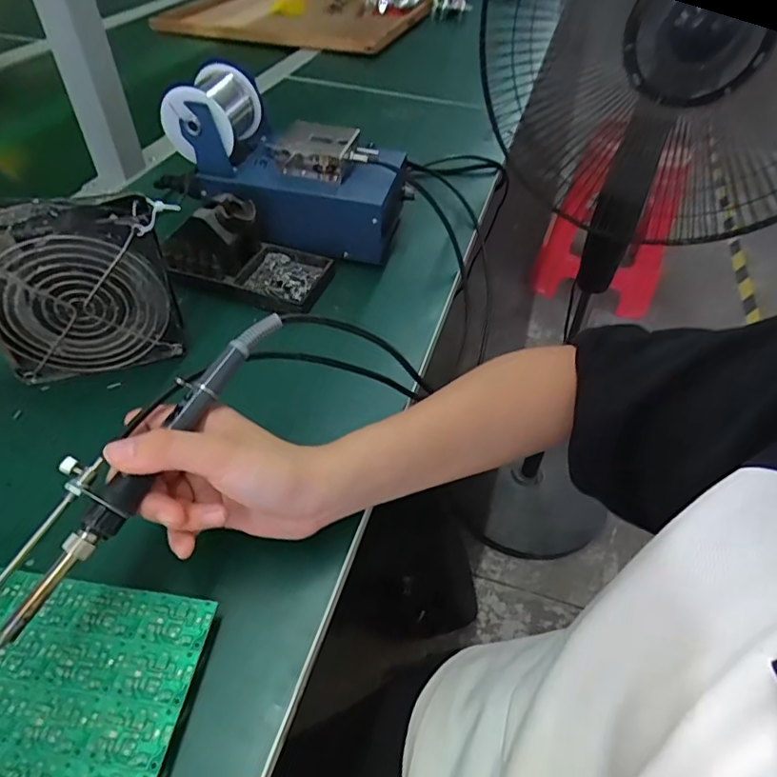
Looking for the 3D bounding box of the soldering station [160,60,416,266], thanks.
[{"bbox_3d":[-0.090,-0.210,0.515,0.203,0.133,0.095,12,47,8],"label":"soldering station"}]

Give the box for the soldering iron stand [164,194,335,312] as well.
[{"bbox_3d":[-0.122,-0.128,0.483,0.127,0.069,0.083,17,48,13],"label":"soldering iron stand"}]

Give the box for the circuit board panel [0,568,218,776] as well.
[{"bbox_3d":[-0.184,0.139,0.258,0.172,0.005,0.100,7,47,4],"label":"circuit board panel"}]

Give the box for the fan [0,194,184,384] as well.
[{"bbox_3d":[-0.218,-0.070,0.386,0.125,0.118,0.046,-15,49,-17],"label":"fan"}]

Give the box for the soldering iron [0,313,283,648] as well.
[{"bbox_3d":[-0.130,0.031,0.281,0.039,0.017,0.201,24,63,19],"label":"soldering iron"}]

